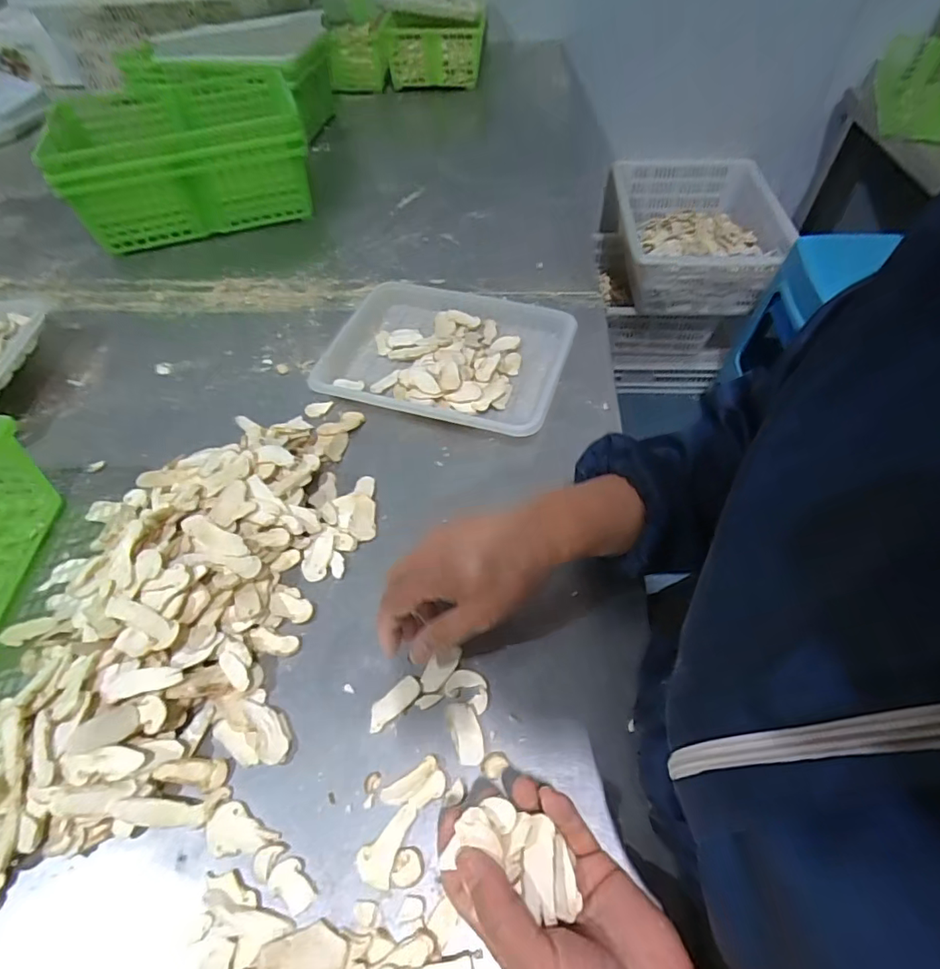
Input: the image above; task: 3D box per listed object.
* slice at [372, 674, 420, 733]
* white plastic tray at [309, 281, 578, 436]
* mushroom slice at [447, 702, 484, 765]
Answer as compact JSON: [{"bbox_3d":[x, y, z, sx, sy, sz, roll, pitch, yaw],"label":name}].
[{"bbox_3d":[-0.057,0.163,0.391,0.045,0.005,0.017,-36,58,-20],"label":"slice"},{"bbox_3d":[-0.035,-0.162,0.608,0.283,0.035,0.229,13,56,15],"label":"white plastic tray"},{"bbox_3d":[-0.003,0.178,0.376,0.021,0.006,0.041,-15,53,-6],"label":"mushroom slice"}]

